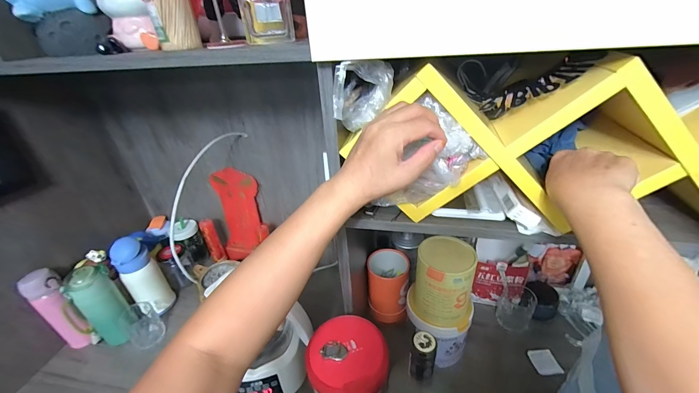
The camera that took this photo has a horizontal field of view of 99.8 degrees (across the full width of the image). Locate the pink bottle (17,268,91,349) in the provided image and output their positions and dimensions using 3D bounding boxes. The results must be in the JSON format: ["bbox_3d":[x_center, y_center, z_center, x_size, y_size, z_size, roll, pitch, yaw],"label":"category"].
[{"bbox_3d":[-0.654,0.260,0.675,0.065,0.215,0.055,-13,33,-14],"label":"pink bottle"}]

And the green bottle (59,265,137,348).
[{"bbox_3d":[-0.566,0.256,0.684,0.076,0.199,0.081,15,36,28],"label":"green bottle"}]

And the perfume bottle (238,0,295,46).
[{"bbox_3d":[-0.098,-0.220,0.349,0.059,0.067,0.051,-11,32,-10],"label":"perfume bottle"}]

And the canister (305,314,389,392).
[{"bbox_3d":[0.004,0.319,0.503,0.111,0.186,0.119,-3,32,2],"label":"canister"}]

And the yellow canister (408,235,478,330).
[{"bbox_3d":[0.174,0.163,0.556,0.110,0.146,0.093,8,34,20],"label":"yellow canister"}]

